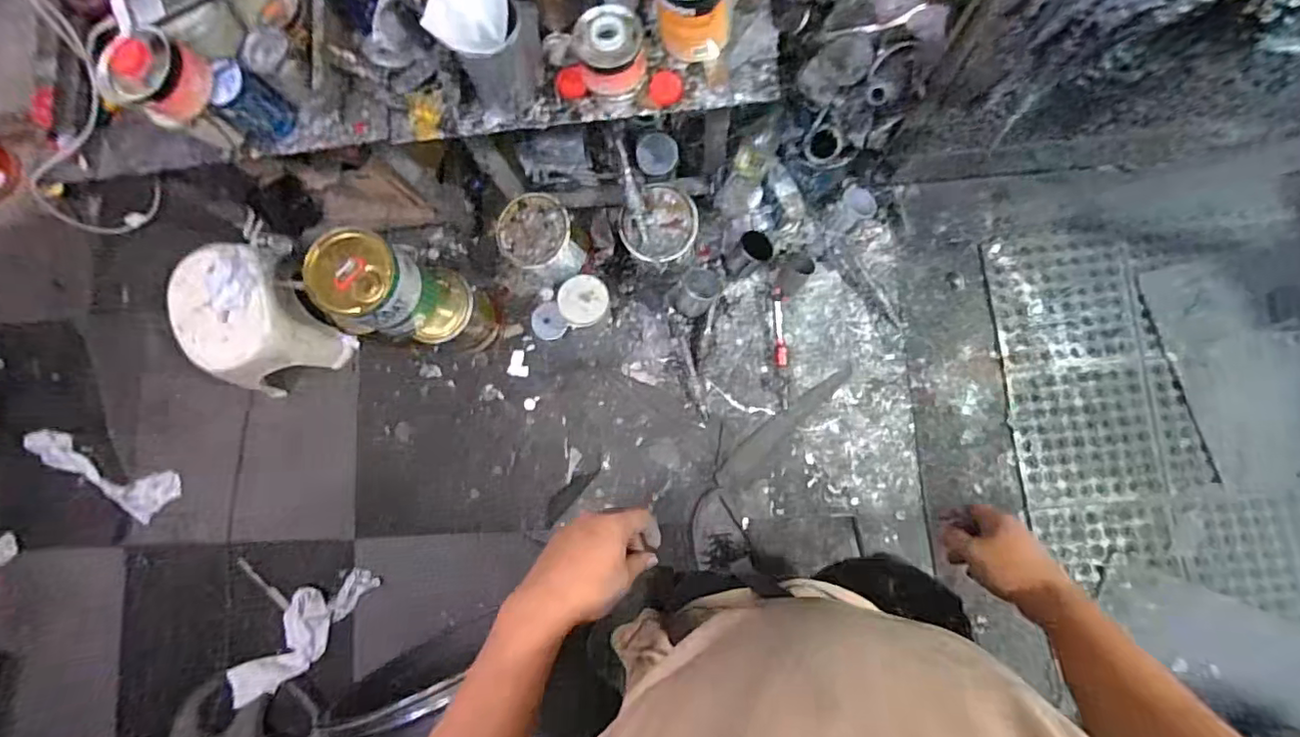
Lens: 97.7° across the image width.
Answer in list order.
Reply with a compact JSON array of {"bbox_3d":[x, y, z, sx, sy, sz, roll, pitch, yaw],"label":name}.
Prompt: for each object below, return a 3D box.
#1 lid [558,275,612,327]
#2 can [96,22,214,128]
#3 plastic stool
[{"bbox_3d":[-0.150,-0.153,1.286,0.113,0.020,0.116,0,90,-9],"label":"lid"},{"bbox_3d":[-0.672,-0.399,0.775,0.089,0.084,0.113,31,86,8],"label":"can"},{"bbox_3d":[-0.921,-0.122,1.346,0.269,0.204,0.309,-36,81,-1],"label":"plastic stool"}]

